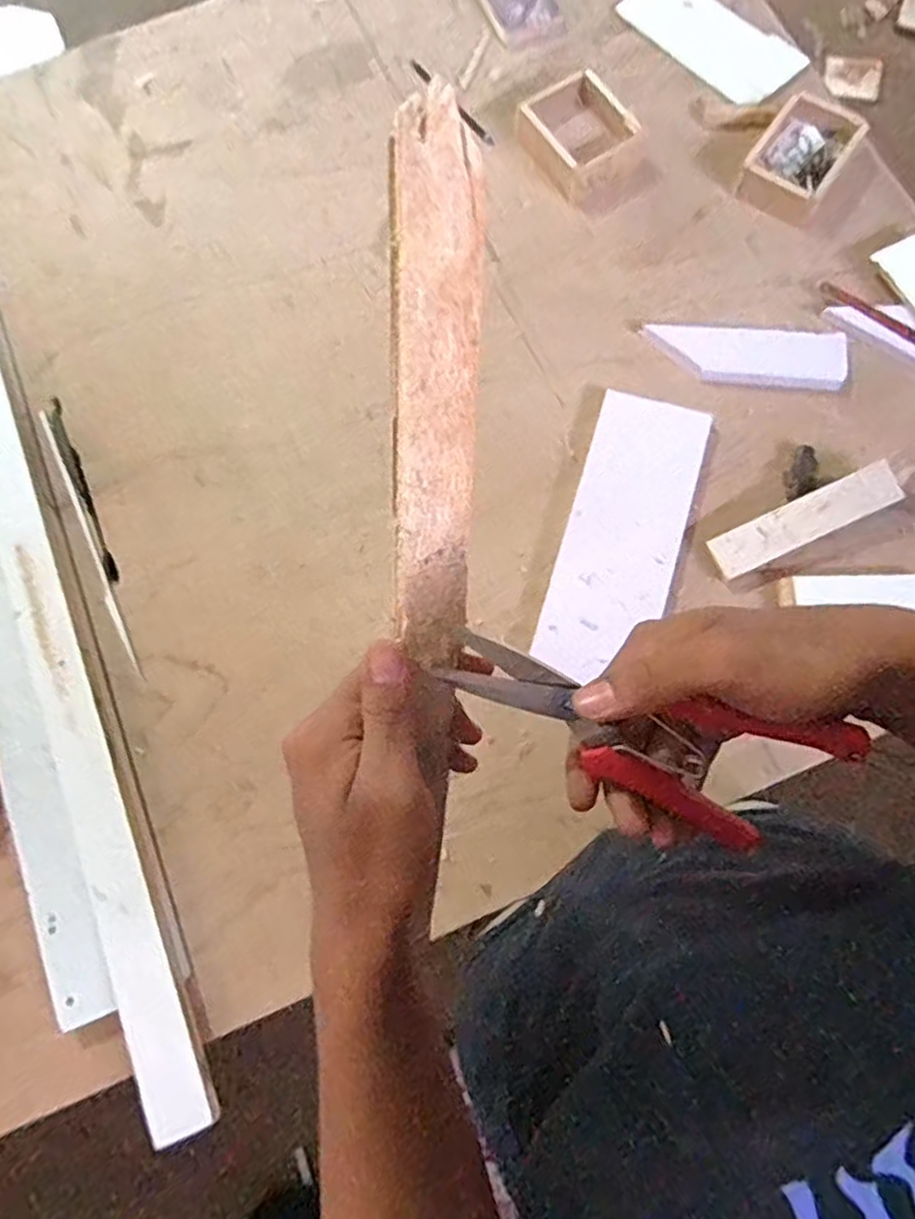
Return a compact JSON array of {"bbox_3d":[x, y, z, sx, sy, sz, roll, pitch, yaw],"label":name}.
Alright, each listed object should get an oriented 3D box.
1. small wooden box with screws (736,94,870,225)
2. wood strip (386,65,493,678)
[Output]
[{"bbox_3d":[0.399,-0.526,0.814,0.104,0.035,0.145,36,81,11],"label":"small wooden box with screws"},{"bbox_3d":[-0.008,-0.077,0.280,0.042,0.211,0.004,-15,27,-38],"label":"wood strip"}]

